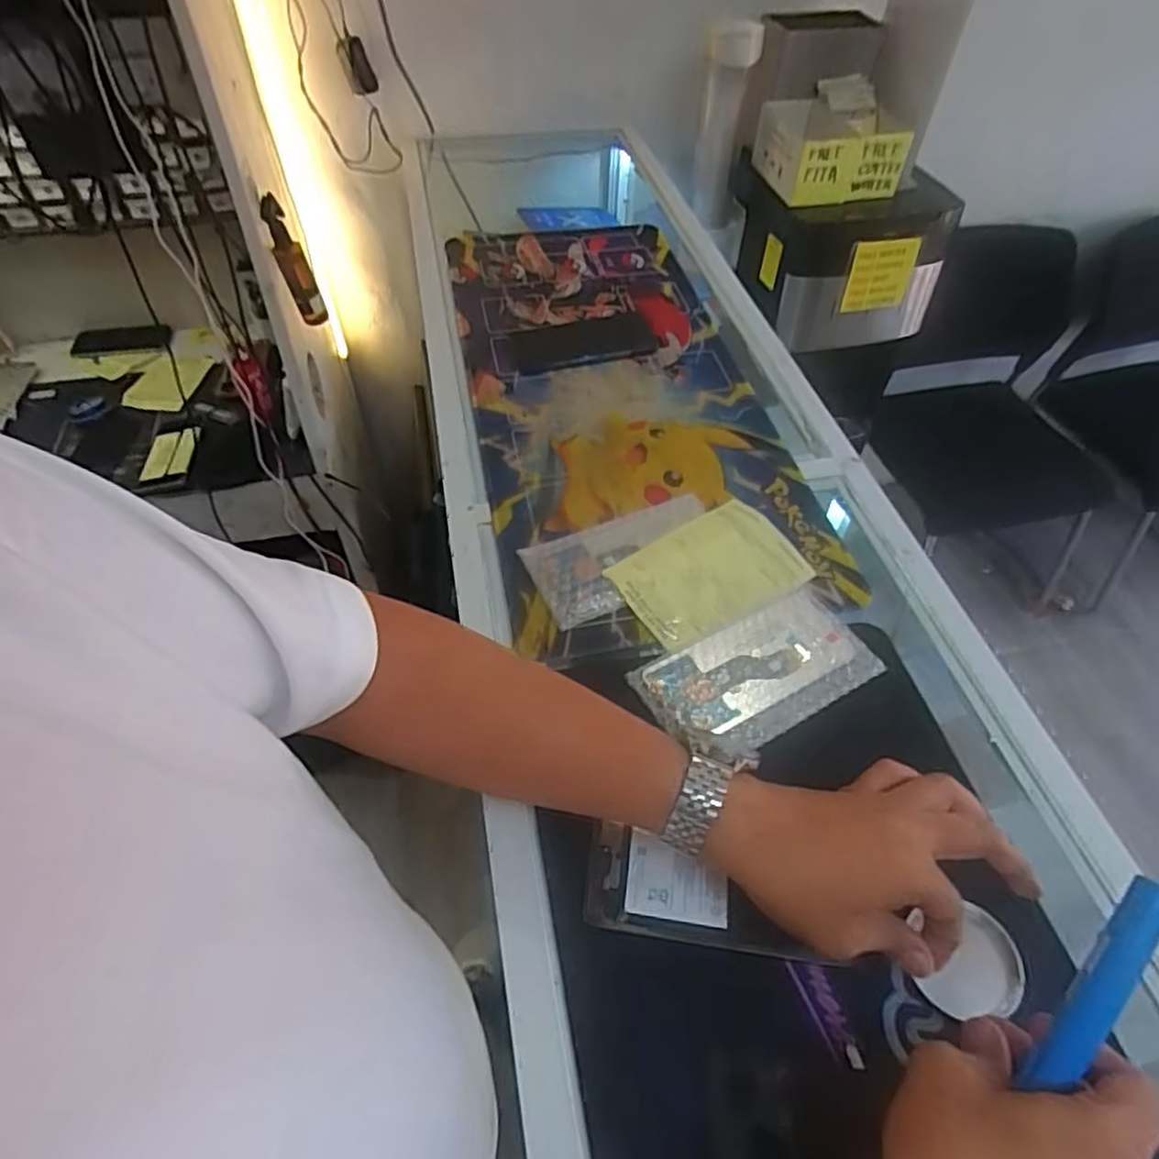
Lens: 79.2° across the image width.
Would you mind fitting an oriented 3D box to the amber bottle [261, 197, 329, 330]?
[{"bbox_3d":[-0.382,-0.425,0.946,0.046,0.156,0.039,-16,53,-13],"label":"amber bottle"}]

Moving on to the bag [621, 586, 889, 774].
[{"bbox_3d":[0.137,0.069,0.531,0.173,0.011,0.095,-26,56,-20],"label":"bag"}]

